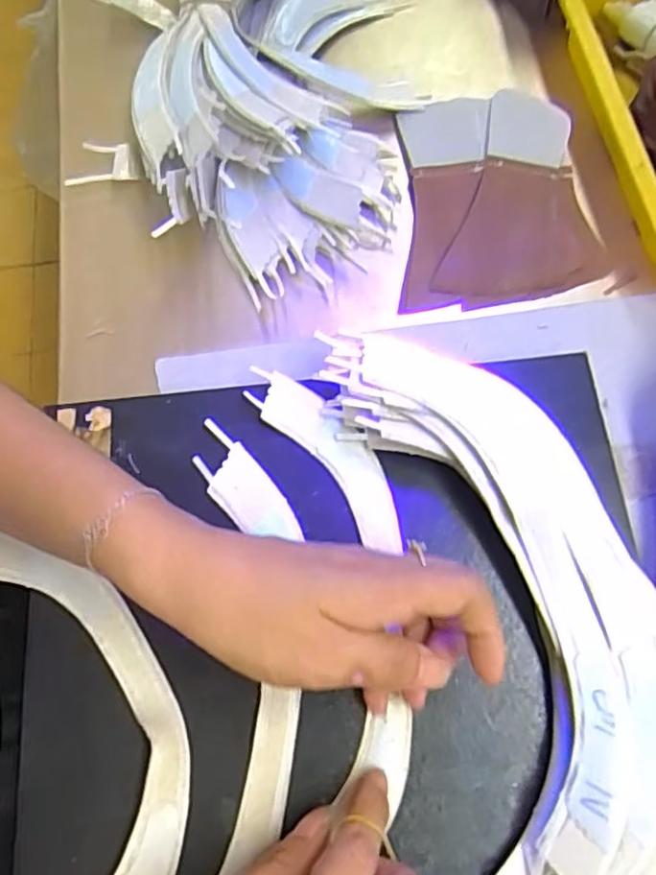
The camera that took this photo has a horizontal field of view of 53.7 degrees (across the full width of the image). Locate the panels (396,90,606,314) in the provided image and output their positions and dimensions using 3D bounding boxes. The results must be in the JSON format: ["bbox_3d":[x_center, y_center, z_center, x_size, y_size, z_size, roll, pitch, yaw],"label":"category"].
[{"bbox_3d":[0.107,-0.158,0.419,0.119,0.018,0.154,-3,70,2],"label":"panels"}]

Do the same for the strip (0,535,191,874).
[{"bbox_3d":[-0.117,0.135,0.296,0.094,0.016,0.212,-18,69,-4],"label":"strip"}]

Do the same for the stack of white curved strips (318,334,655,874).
[{"bbox_3d":[0.093,0.074,0.299,0.118,0.030,0.281,-15,73,-3],"label":"stack of white curved strips"}]

